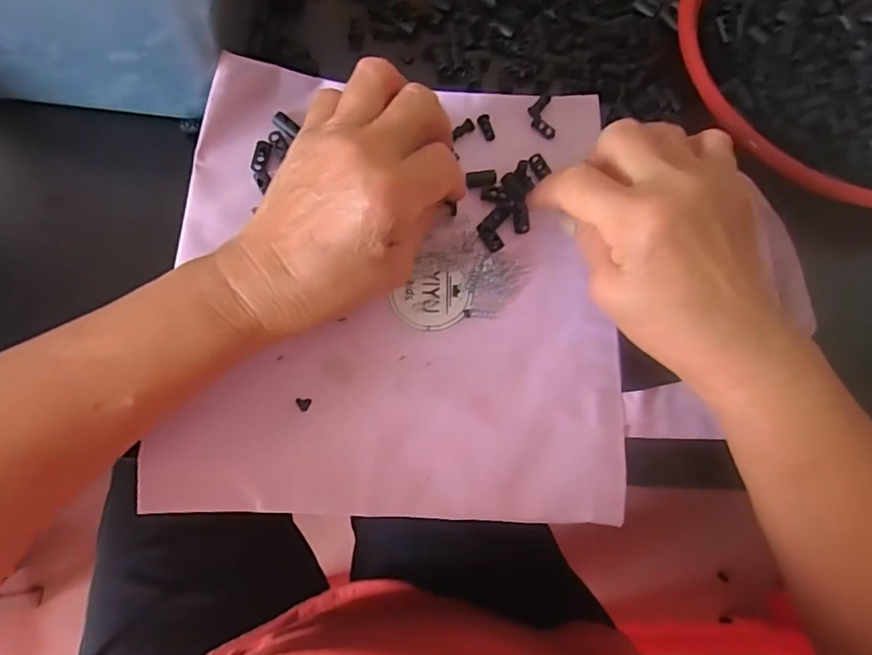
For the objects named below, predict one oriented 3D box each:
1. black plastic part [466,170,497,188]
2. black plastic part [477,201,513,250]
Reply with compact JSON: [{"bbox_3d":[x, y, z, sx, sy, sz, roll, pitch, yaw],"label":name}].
[{"bbox_3d":[0.028,-0.091,0.342,0.017,0.004,0.011,-4,71,-5],"label":"black plastic part"},{"bbox_3d":[0.034,-0.061,0.332,0.016,0.005,0.033,15,71,2],"label":"black plastic part"}]

